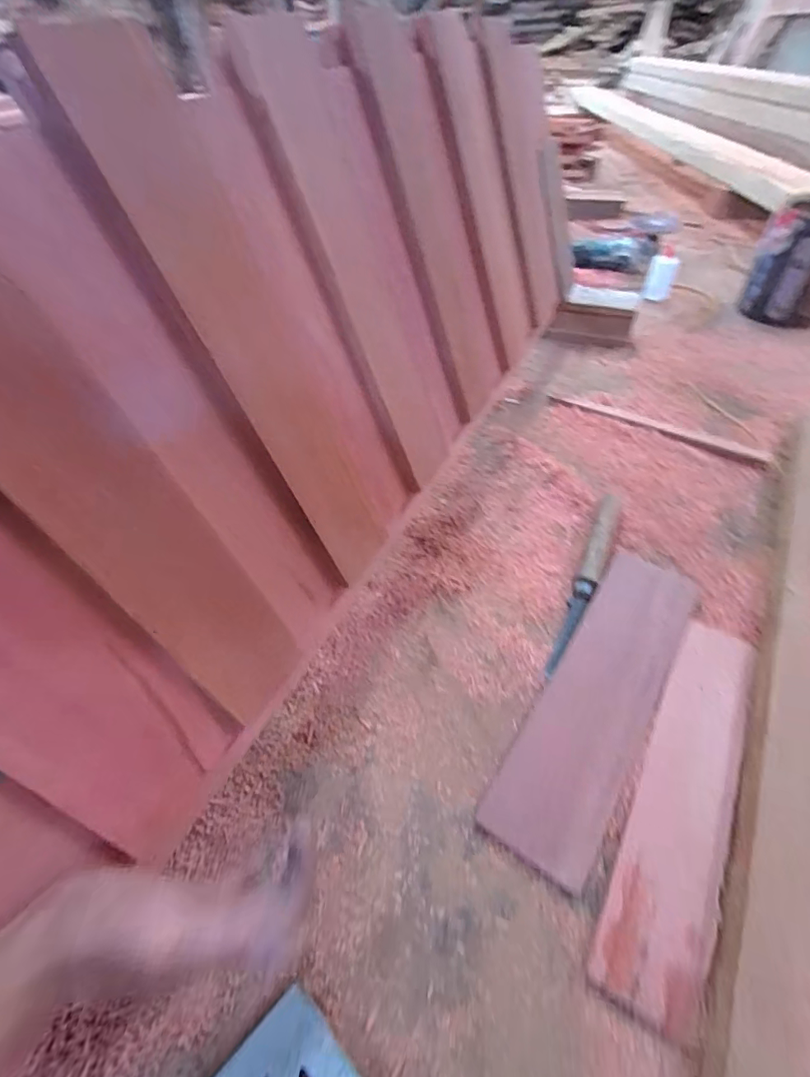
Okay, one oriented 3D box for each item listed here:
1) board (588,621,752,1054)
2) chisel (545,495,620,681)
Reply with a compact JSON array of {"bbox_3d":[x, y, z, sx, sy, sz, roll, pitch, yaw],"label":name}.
[{"bbox_3d":[0.252,0.218,0.429,0.070,0.013,0.345,24,54,21],"label":"board"},{"bbox_3d":[0.220,0.046,0.574,0.027,0.037,0.268,19,53,18],"label":"chisel"}]

